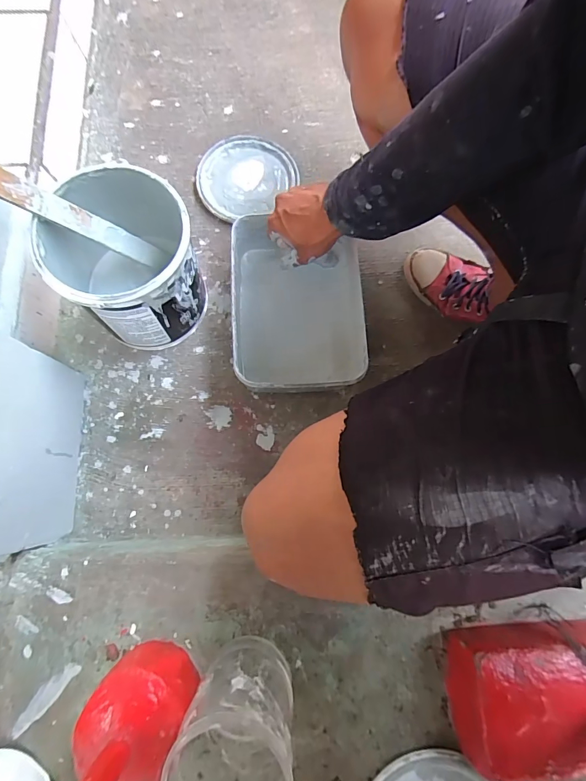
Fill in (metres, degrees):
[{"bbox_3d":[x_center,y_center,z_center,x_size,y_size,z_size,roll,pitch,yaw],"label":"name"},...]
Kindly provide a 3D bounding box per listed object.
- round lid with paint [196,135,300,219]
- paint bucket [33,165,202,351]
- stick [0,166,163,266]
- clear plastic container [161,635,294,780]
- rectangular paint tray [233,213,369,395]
[{"bbox_3d":[-0.083,-0.392,0.688,0.177,0.012,0.156,-22,78,-7],"label":"round lid with paint"},{"bbox_3d":[-0.218,-0.171,0.543,0.178,0.188,0.174,0,76,-2],"label":"paint bucket"},{"bbox_3d":[-0.267,-0.214,0.482,0.007,0.228,0.030,22,95,35],"label":"stick"},{"bbox_3d":[-0.049,0.313,0.354,0.095,0.154,0.105,2,78,0],"label":"clear plastic container"},{"bbox_3d":[0.010,-0.127,0.593,0.195,0.092,0.262,-3,78,-1],"label":"rectangular paint tray"}]

